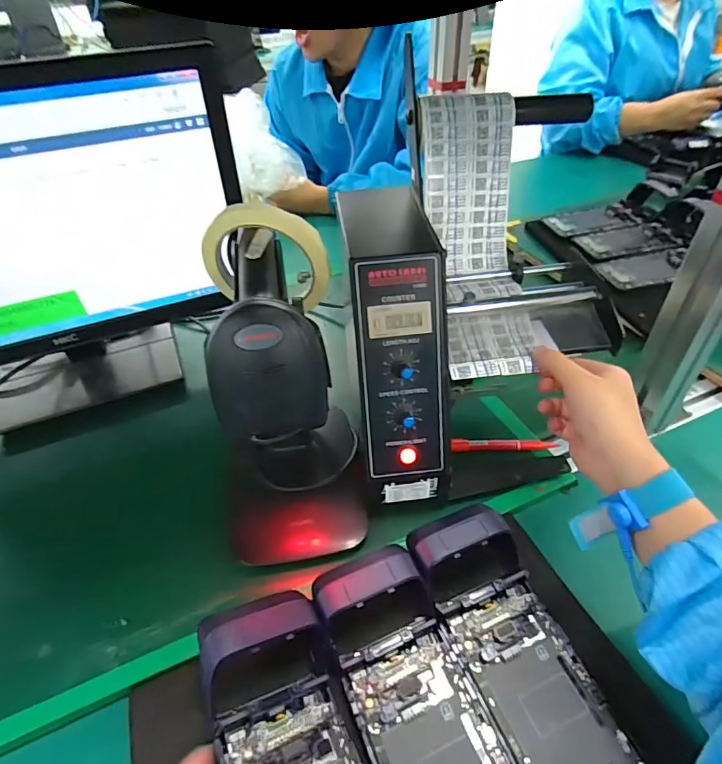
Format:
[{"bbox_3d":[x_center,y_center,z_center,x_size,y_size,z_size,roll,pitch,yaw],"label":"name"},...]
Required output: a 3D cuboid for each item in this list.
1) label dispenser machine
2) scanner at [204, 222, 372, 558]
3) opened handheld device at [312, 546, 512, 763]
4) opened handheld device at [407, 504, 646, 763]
[{"bbox_3d":[0.075,-0.079,0.427,0.227,0.251,0.205,-18,43,-16],"label":"label dispenser machine"},{"bbox_3d":[-0.063,0.019,0.381,0.112,0.235,0.146,-8,45,-7],"label":"scanner"},{"bbox_3d":[0.041,0.216,0.310,0.083,0.042,0.221,-18,47,-16],"label":"opened handheld device"},{"bbox_3d":[0.113,0.193,0.338,0.082,0.051,0.223,-15,42,-13],"label":"opened handheld device"}]

